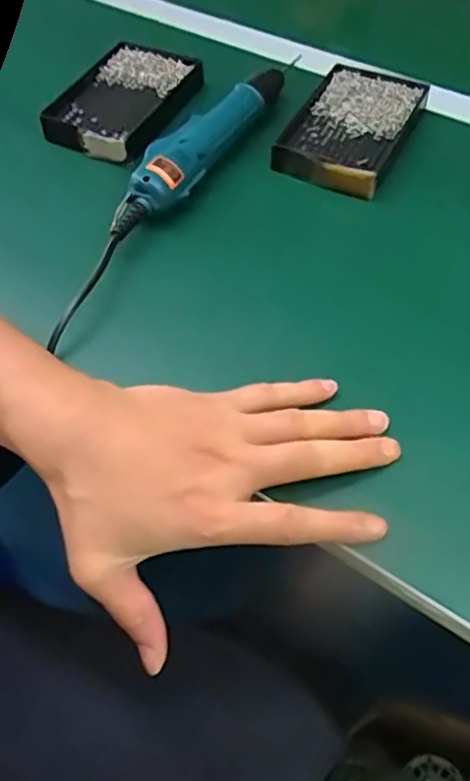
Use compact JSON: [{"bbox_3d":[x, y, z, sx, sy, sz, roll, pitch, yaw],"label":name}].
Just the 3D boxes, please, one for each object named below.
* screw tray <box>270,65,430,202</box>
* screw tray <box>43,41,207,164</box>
[{"bbox_3d":[0.098,-0.225,0.519,0.092,0.028,0.149,20,58,16],"label":"screw tray"},{"bbox_3d":[-0.102,-0.263,0.551,0.097,0.027,0.144,23,59,17],"label":"screw tray"}]

